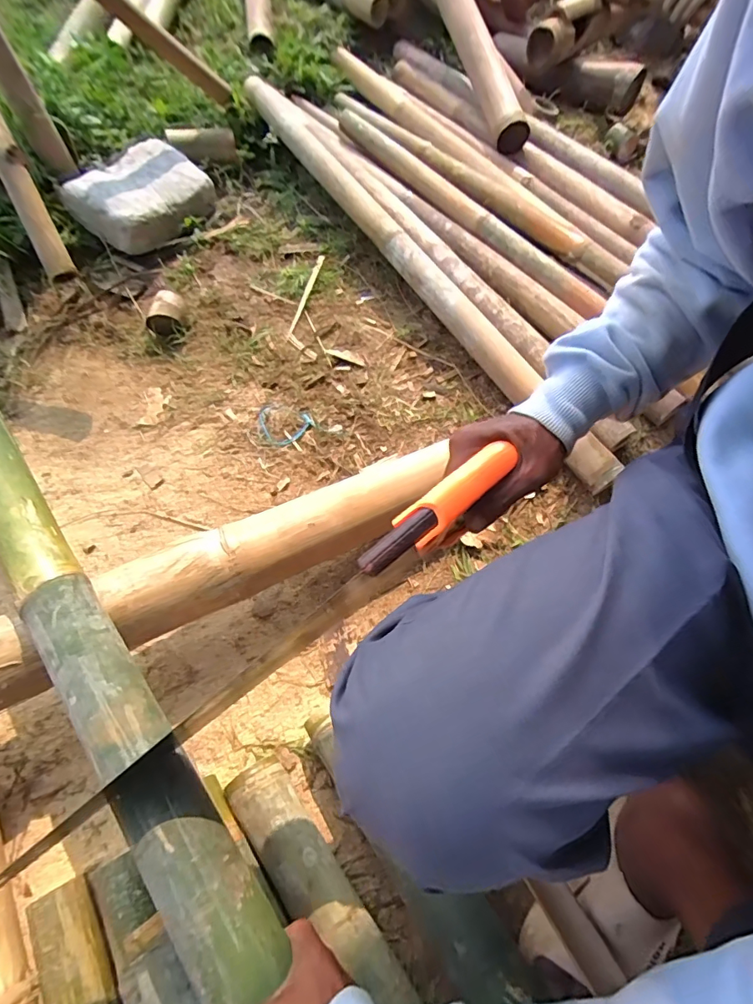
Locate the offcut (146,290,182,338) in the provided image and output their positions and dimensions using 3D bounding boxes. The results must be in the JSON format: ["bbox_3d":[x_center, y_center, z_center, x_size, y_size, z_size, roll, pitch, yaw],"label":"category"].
[{"bbox_3d":[-0.380,-0.336,0.857,0.074,0.060,0.068,-24,63,-15],"label":"offcut"}]

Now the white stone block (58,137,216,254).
[{"bbox_3d":[-0.476,-0.626,0.980,0.195,0.118,0.261,34,69,12],"label":"white stone block"}]

